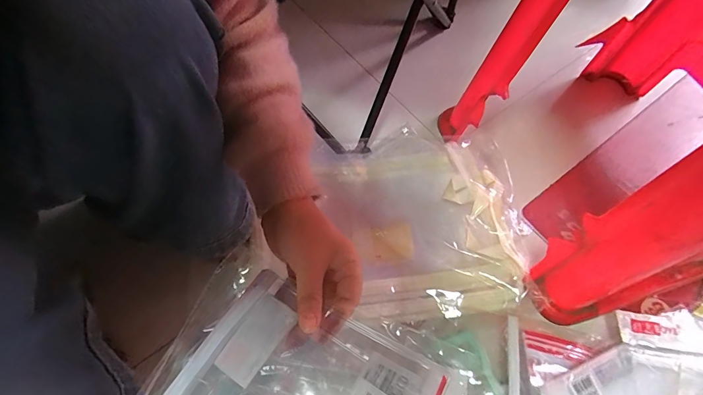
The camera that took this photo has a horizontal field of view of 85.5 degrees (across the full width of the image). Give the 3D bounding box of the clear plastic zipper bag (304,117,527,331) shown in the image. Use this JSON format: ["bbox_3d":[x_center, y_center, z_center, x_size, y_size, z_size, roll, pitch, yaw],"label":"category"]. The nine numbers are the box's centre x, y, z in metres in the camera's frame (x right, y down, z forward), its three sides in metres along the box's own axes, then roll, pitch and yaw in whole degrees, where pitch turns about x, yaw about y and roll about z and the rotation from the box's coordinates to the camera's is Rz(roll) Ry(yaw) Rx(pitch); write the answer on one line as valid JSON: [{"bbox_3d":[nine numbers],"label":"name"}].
[{"bbox_3d":[0.089,0.029,0.549,0.246,0.044,0.301,-15,63,-8],"label":"clear plastic zipper bag"}]

